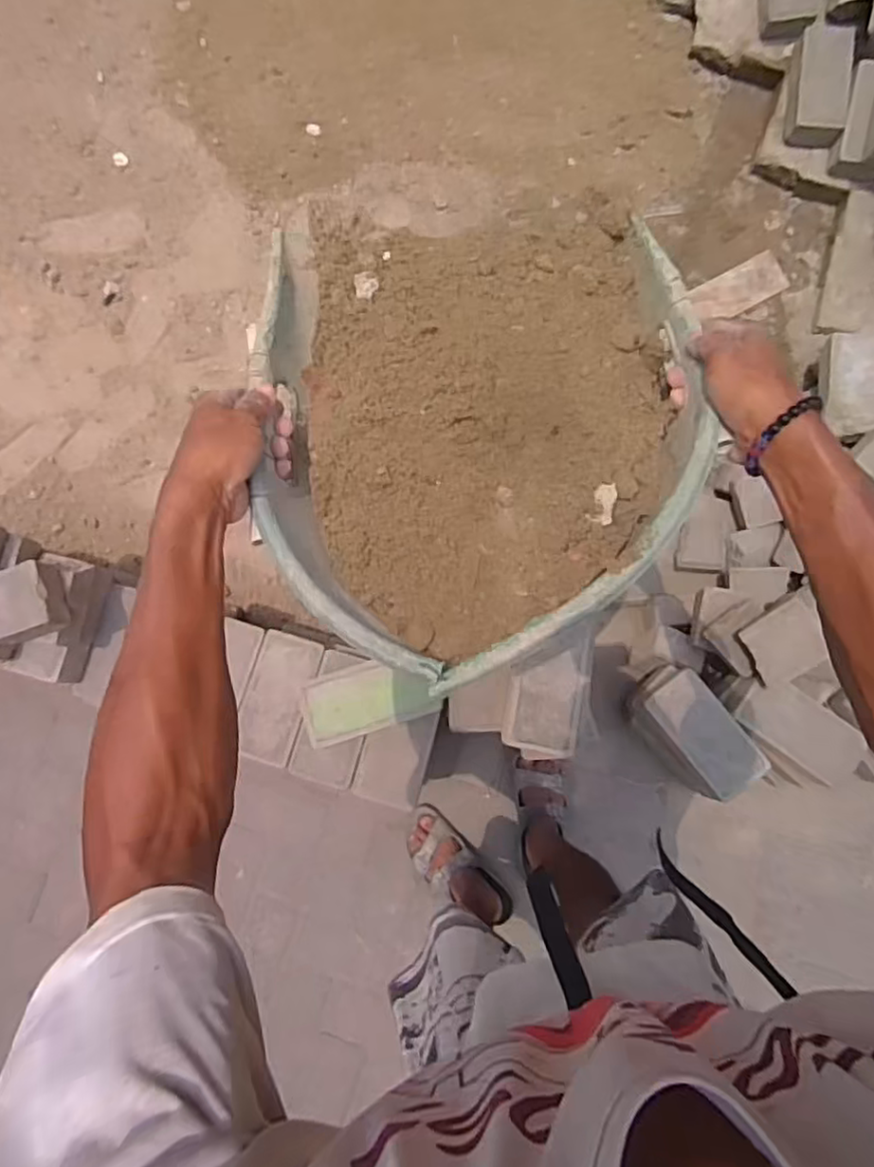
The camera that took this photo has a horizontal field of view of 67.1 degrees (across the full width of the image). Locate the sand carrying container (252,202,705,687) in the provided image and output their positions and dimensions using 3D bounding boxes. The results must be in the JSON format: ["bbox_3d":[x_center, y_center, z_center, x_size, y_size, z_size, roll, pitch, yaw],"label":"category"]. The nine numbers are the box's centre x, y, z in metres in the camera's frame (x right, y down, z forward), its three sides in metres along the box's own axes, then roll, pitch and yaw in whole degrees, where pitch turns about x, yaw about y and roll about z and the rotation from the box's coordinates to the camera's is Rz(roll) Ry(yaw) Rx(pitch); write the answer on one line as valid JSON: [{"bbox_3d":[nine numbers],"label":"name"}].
[{"bbox_3d":[0.027,-0.123,0.511,0.330,0.107,0.367,-1,86,2],"label":"sand carrying container"}]

